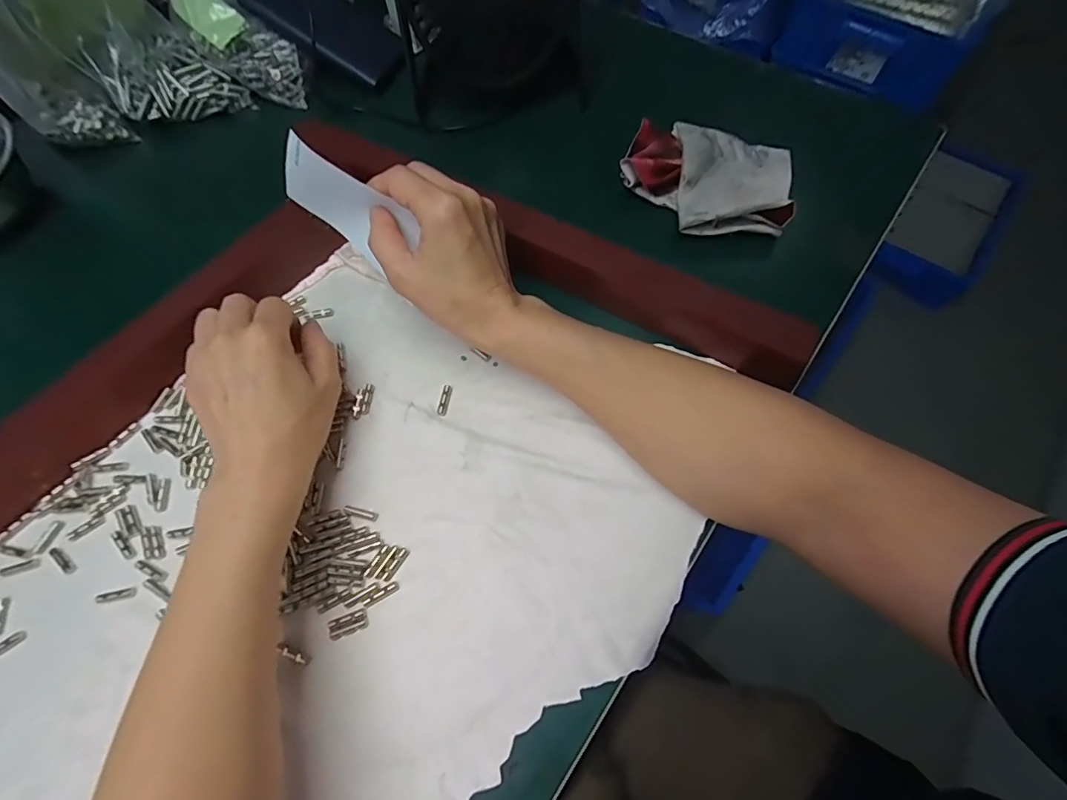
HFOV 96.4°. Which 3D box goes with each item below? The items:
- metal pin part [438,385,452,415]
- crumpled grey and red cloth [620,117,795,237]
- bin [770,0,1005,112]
[{"bbox_3d":[-0.058,-0.001,0.312,0.006,0.004,0.022,7,67,4],"label":"metal pin part"},{"bbox_3d":[0.130,-0.168,0.356,0.120,0.027,0.100,15,68,7],"label":"crumpled grey and red cloth"},{"bbox_3d":[0.734,-0.811,0.930,0.301,0.167,0.455,34,72,14],"label":"bin"}]

